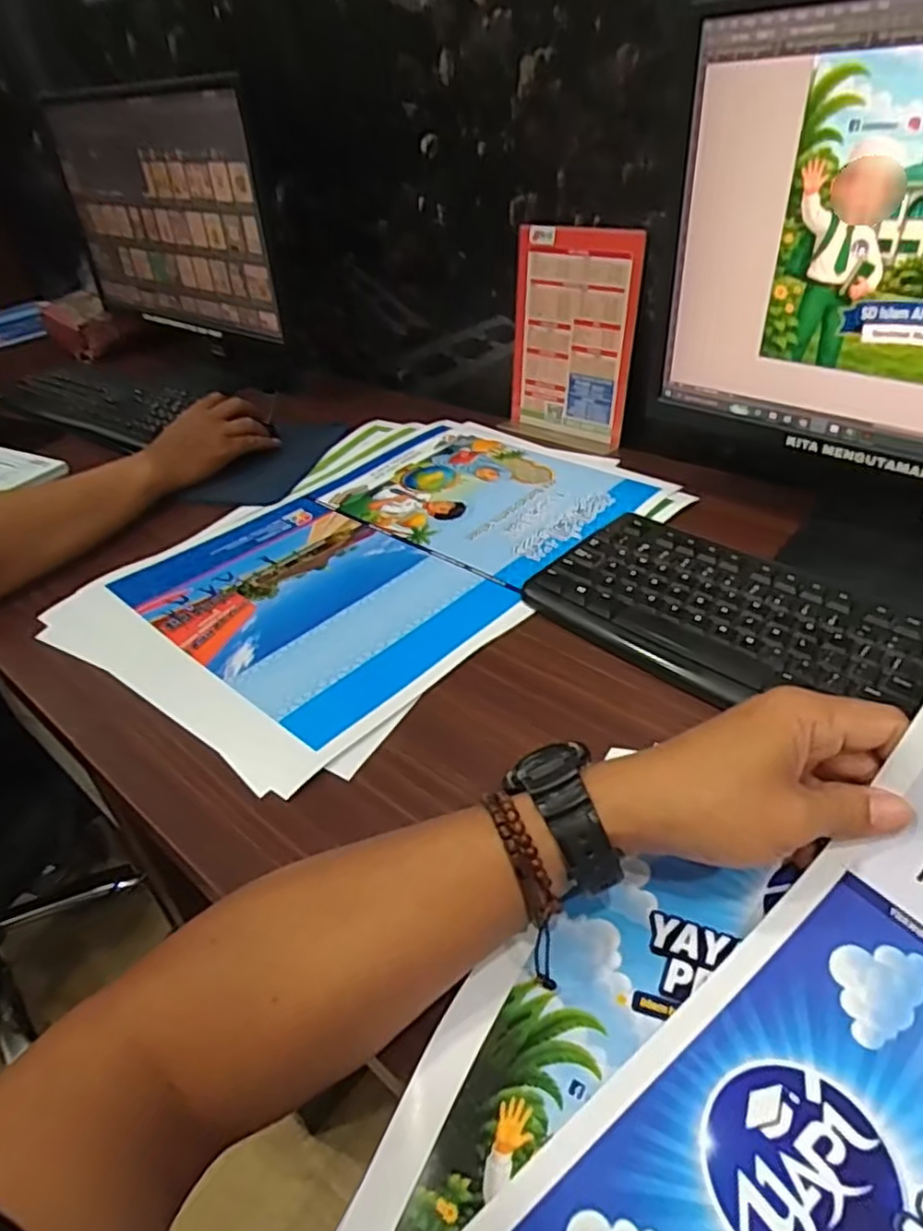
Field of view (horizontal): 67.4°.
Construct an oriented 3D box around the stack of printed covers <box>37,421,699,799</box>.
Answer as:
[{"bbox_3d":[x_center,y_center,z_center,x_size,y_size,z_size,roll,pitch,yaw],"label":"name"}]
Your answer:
[{"bbox_3d":[-0.074,-0.067,0.633,0.346,0.019,0.489,21,46,32],"label":"stack of printed covers"}]

